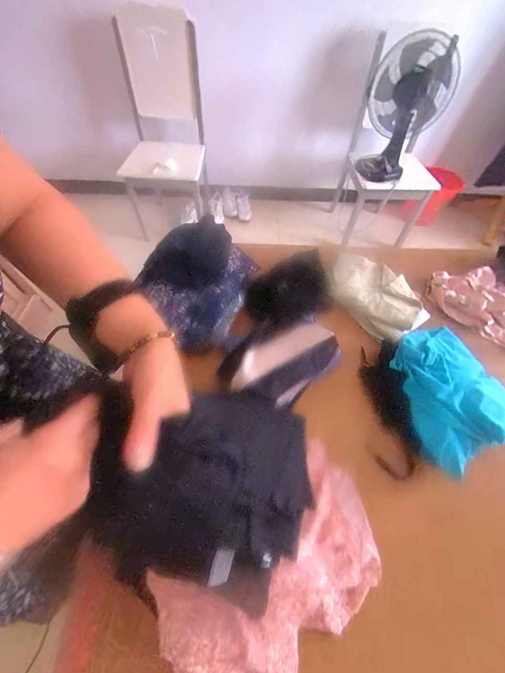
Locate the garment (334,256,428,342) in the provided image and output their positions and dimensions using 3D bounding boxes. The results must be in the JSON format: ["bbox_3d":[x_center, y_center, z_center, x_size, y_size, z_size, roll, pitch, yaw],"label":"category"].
[{"bbox_3d":[0.344,-0.135,0.772,0.215,0.045,0.305,-34,62,-17],"label":"garment"}]

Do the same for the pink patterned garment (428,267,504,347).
[{"bbox_3d":[0.661,-0.099,0.780,0.201,0.062,0.285,-28,61,-19],"label":"pink patterned garment"}]

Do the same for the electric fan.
[{"bbox_3d":[0.695,-1.033,1.262,0.320,0.489,0.362,18,57,10],"label":"electric fan"}]

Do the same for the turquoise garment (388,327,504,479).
[{"bbox_3d":[0.435,0.113,0.603,0.246,0.095,0.288,-15,58,-12],"label":"turquoise garment"}]

